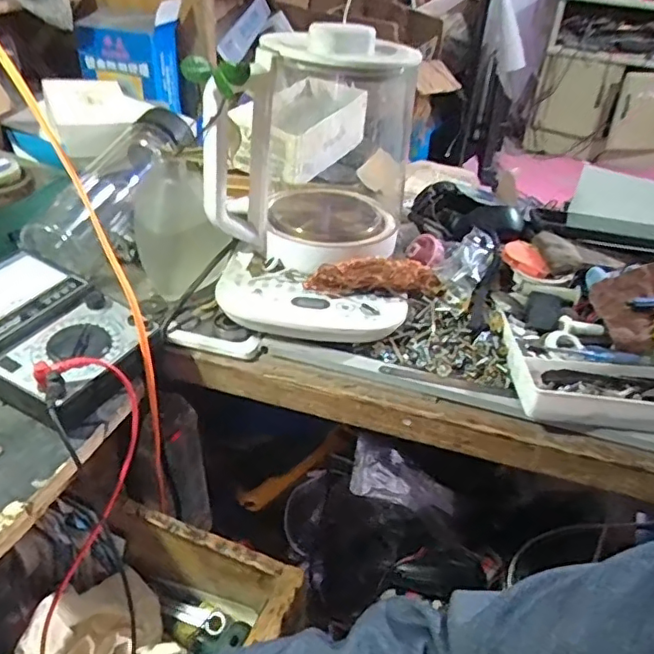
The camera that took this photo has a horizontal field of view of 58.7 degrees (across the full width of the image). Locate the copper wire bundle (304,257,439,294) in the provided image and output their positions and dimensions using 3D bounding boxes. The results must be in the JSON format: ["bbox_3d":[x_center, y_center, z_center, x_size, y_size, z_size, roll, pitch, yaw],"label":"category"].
[{"bbox_3d":[0.044,-0.047,0.523,0.120,0.025,0.026,-2,36,-10],"label":"copper wire bundle"}]

